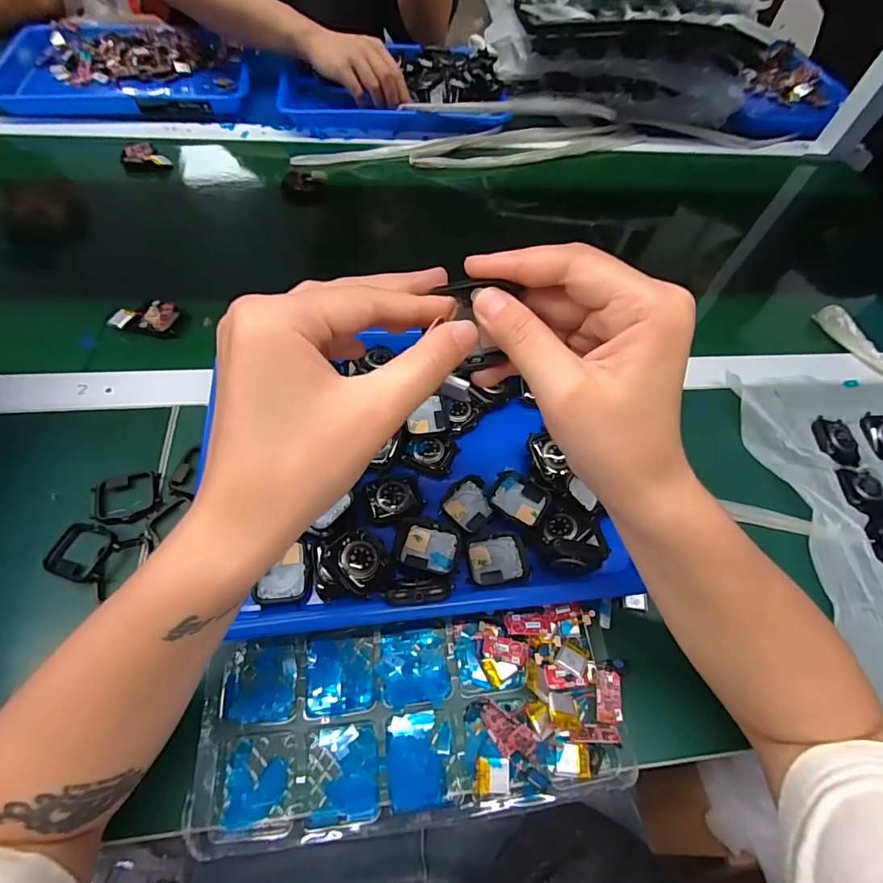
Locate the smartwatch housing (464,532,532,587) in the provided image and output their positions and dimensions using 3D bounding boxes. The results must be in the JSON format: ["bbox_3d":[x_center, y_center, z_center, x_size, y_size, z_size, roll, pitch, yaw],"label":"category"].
[{"bbox_3d":[0.040,0.085,0.332,0.043,0.007,0.035,-5,62,-7],"label":"smartwatch housing"}]

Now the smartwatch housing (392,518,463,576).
[{"bbox_3d":[-0.011,0.075,0.323,0.047,0.010,0.037,17,62,6],"label":"smartwatch housing"}]

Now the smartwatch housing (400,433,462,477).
[{"bbox_3d":[-0.009,0.010,0.366,0.044,0.006,0.033,15,75,-8],"label":"smartwatch housing"}]

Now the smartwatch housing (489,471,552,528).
[{"bbox_3d":[0.059,0.043,0.350,0.043,0.005,0.035,28,63,12],"label":"smartwatch housing"}]

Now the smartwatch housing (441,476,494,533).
[{"bbox_3d":[0.021,0.047,0.348,0.041,0.010,0.036,-38,70,-21],"label":"smartwatch housing"}]

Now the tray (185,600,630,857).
[{"bbox_3d":[-0.014,0.172,0.289,0.257,0.020,0.110,-4,62,-5],"label":"tray"}]

